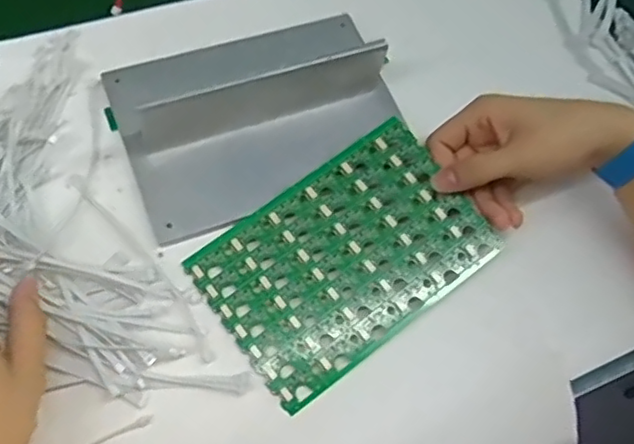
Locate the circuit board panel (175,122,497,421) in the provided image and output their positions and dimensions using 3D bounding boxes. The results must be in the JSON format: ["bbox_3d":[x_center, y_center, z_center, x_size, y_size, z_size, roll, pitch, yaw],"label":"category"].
[{"bbox_3d":[0.020,0.022,0.427,0.179,0.006,0.119,-35,78,-13],"label":"circuit board panel"}]

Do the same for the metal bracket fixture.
[{"bbox_3d":[-0.039,-0.089,0.442,0.193,0.051,0.142,-18,70,-15],"label":"metal bracket fixture"}]

